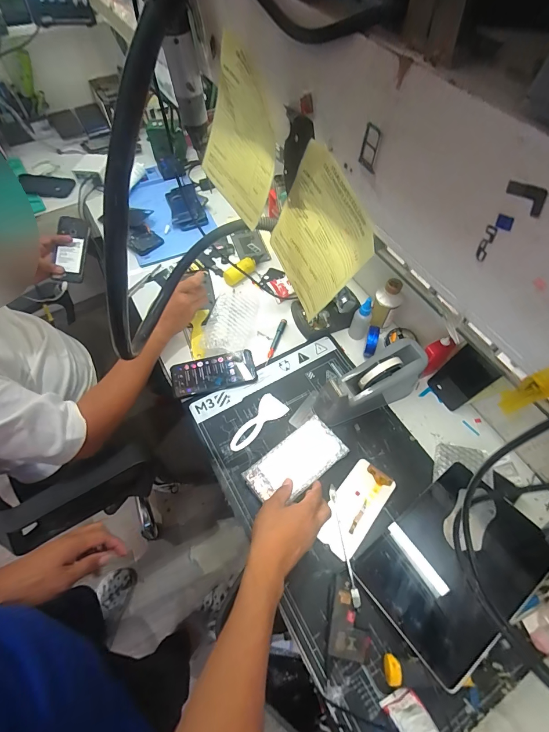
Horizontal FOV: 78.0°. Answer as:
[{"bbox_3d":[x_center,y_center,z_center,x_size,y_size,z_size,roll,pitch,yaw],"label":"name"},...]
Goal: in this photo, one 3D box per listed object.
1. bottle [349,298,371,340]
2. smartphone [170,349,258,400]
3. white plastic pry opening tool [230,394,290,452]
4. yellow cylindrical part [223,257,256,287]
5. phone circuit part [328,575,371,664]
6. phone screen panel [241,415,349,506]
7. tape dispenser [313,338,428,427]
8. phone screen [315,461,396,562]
[{"bbox_3d":[0.180,-0.101,0.689,0.036,0.106,0.030,22,62,12],"label":"bottle"},{"bbox_3d":[-0.121,0.017,0.677,0.164,0.009,0.079,-11,60,-7],"label":"smartphone"},{"bbox_3d":[-0.032,0.106,0.623,0.051,0.004,0.125,37,66,19],"label":"white plastic pry opening tool"},{"bbox_3d":[-0.077,-0.223,0.795,0.082,0.040,0.034,-35,66,-19],"label":"yellow cylindrical part"},{"bbox_3d":[0.107,0.360,0.481,0.056,0.011,0.091,16,63,-6],"label":"phone circuit part"},{"bbox_3d":[0.037,0.162,0.572,0.167,0.009,0.085,-34,66,-19],"label":"phone screen panel"},{"bbox_3d":[0.173,0.031,0.617,0.211,0.112,0.068,-21,62,-12],"label":"tape dispenser"},{"bbox_3d":[0.133,0.231,0.559,0.073,0.004,0.151,37,66,19],"label":"phone screen"}]

